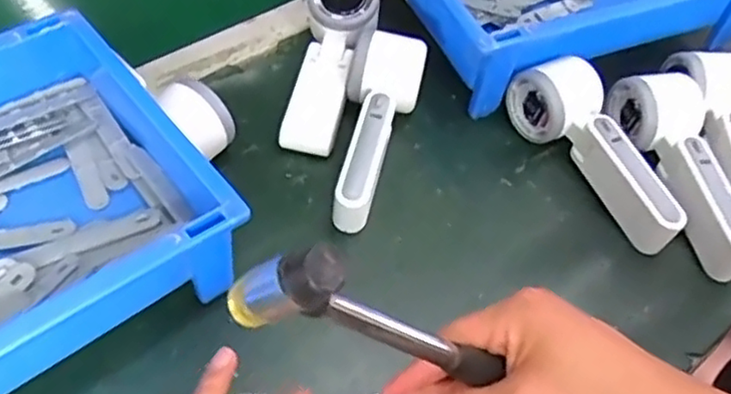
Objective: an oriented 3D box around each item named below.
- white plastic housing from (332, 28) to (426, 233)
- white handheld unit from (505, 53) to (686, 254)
[{"bbox_3d":[0.003,-0.048,0.505,0.053,0.056,0.165,13,53,4],"label":"white plastic housing"},{"bbox_3d":[0.179,-0.036,0.508,0.044,0.060,0.163,-25,60,-22],"label":"white handheld unit"}]

